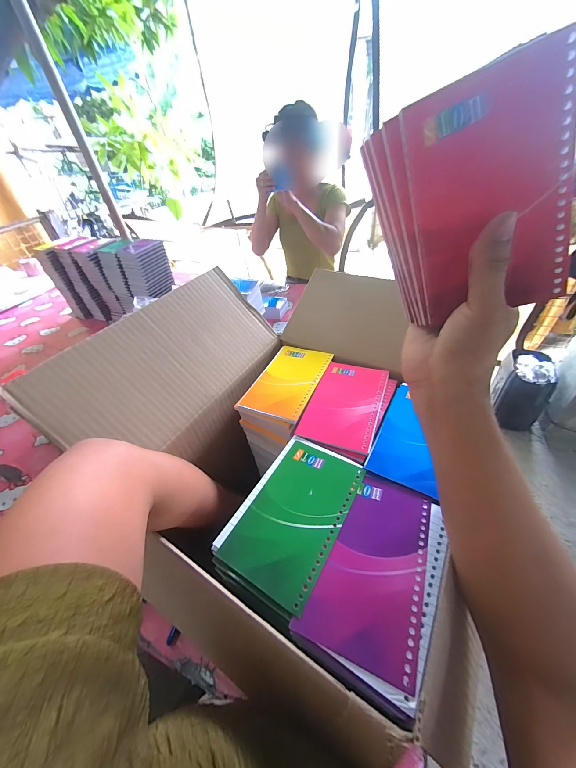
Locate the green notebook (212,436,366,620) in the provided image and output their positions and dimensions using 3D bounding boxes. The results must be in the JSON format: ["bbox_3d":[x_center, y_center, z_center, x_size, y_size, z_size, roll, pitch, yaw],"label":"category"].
[{"bbox_3d":[0.005,0.110,0.253,0.085,0.004,0.136,20,50,26],"label":"green notebook"}]

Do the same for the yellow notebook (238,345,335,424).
[{"bbox_3d":[0.002,-0.007,0.382,0.080,0.007,0.132,15,48,22],"label":"yellow notebook"}]

